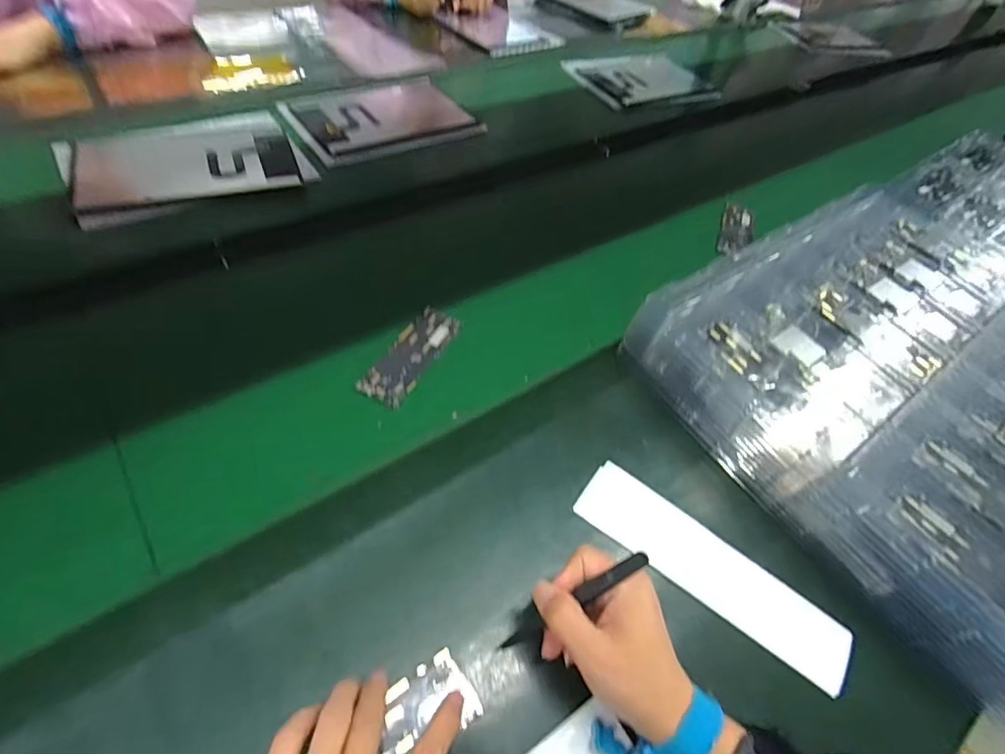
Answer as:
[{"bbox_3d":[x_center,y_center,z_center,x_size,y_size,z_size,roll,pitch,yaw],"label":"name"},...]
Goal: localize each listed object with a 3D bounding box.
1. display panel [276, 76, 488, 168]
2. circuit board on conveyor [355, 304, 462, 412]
[{"bbox_3d":[-0.185,-0.393,0.750,0.251,0.010,0.193,-26,61,-26],"label":"display panel"},{"bbox_3d":[-0.086,-0.022,0.476,0.043,0.008,0.119,25,53,11],"label":"circuit board on conveyor"}]

